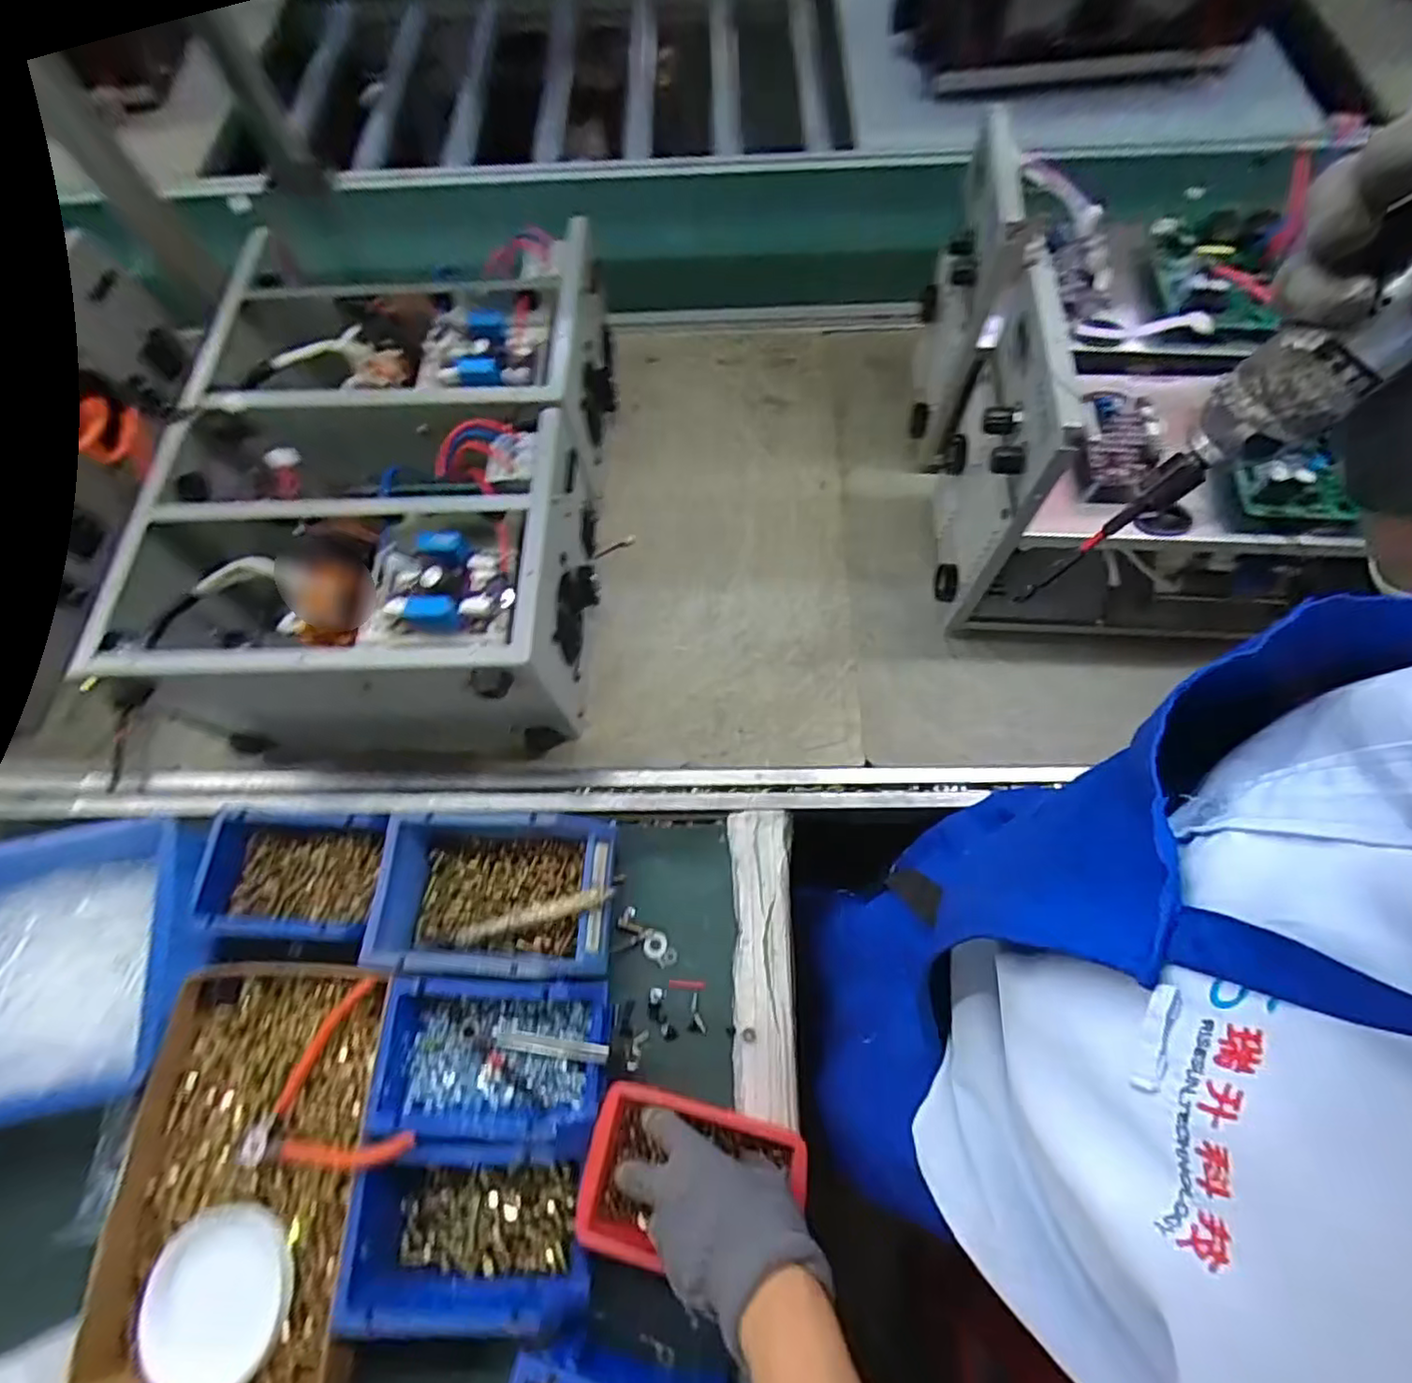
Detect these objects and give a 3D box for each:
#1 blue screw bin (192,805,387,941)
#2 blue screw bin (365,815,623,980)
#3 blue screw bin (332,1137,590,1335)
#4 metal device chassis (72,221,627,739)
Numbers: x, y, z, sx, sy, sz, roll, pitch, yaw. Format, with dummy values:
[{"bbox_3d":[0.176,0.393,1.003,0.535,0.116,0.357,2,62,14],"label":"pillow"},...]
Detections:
[{"bbox_3d":[-0.355,0.156,0.568,0.154,0.063,0.108,2,69,3],"label":"blue screw bin"},{"bbox_3d":[-0.171,0.166,0.545,0.184,0.069,0.129,3,69,4],"label":"blue screw bin"},{"bbox_3d":[-0.169,0.374,0.462,0.173,0.065,0.103,0,68,3],"label":"blue screw bin"},{"bbox_3d":[-0.317,-0.214,0.685,0.398,0.190,0.511,1,67,3],"label":"metal device chassis"}]

